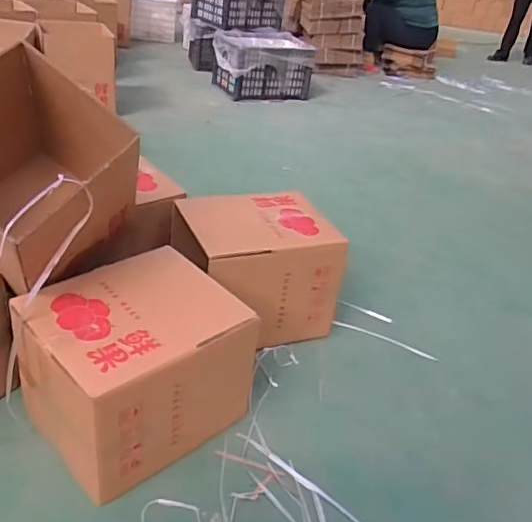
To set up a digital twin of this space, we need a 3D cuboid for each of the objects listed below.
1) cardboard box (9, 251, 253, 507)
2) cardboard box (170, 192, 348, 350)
[{"bbox_3d":[-0.253,0.196,1.100,0.355,0.265,0.305,-25,44,-39],"label":"cardboard box"},{"bbox_3d":[-0.031,0.016,1.443,0.350,0.274,0.301,-8,35,-21],"label":"cardboard box"}]

